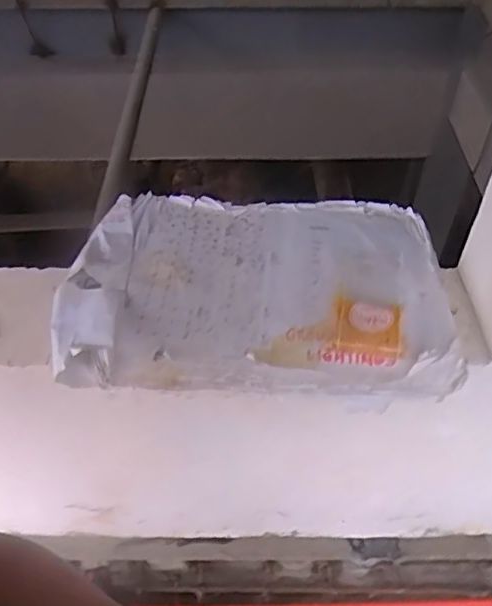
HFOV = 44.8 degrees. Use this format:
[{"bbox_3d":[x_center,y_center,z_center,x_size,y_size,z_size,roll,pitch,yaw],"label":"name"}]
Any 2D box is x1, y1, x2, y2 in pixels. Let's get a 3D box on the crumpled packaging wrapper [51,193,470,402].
[{"bbox_3d":[0.016,-0.029,0.768,0.495,0.040,0.316,1,49,1],"label":"crumpled packaging wrapper"}]

